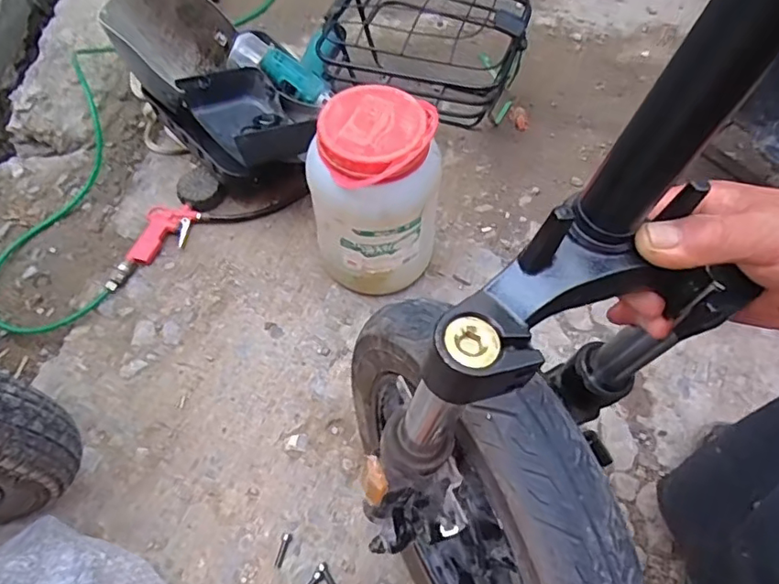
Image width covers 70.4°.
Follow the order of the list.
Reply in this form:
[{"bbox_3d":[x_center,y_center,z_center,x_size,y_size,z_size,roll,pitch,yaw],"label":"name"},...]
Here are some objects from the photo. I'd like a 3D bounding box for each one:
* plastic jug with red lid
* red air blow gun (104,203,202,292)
[{"bbox_3d":[-0.016,-0.119,0.765,0.152,0.284,0.149,21,60,9],"label":"plastic jug with red lid"},{"bbox_3d":[-0.376,-0.071,0.869,0.078,0.024,0.174,20,60,9],"label":"red air blow gun"}]

